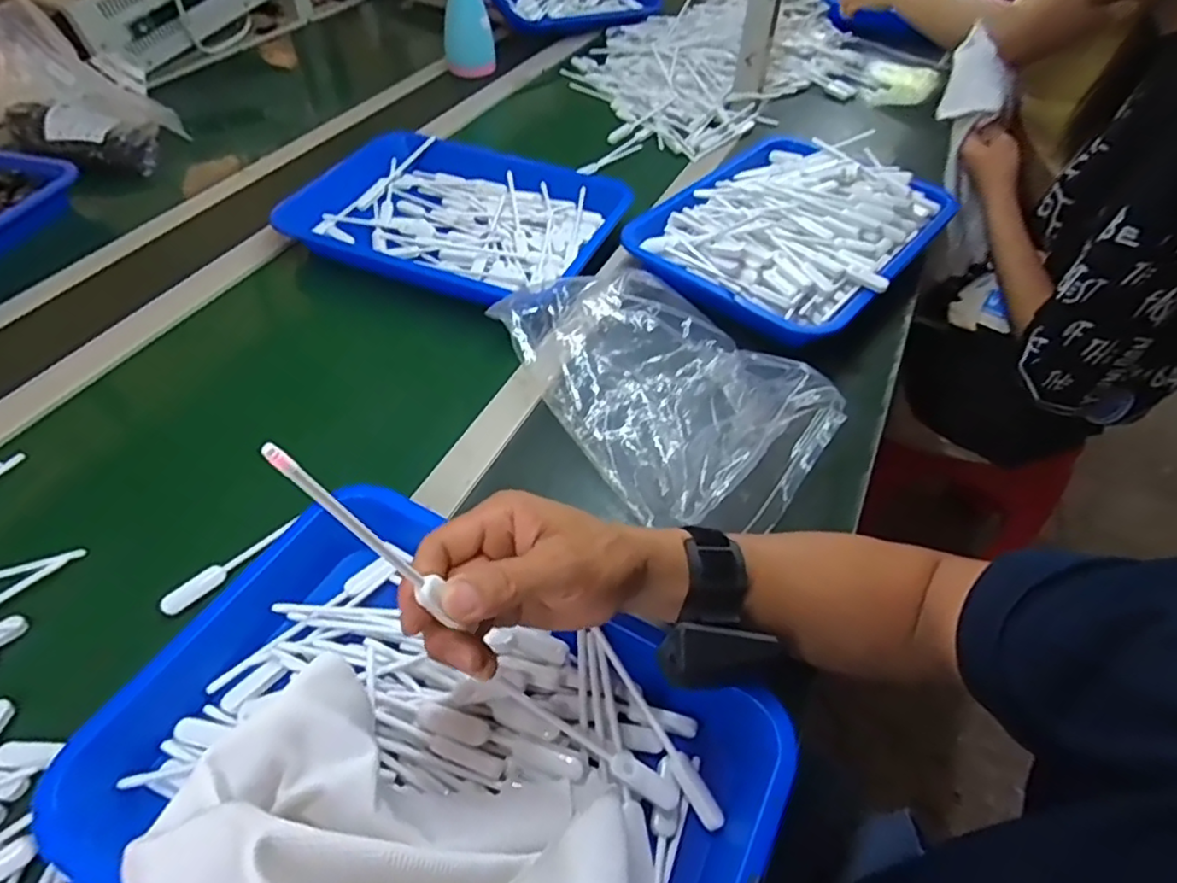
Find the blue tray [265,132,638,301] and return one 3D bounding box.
[{"bbox_3d":[-0.159,-0.270,0.773,0.359,0.037,0.267,21,52,15],"label":"blue tray"}]

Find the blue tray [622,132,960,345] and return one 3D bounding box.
[{"bbox_3d":[0.236,-0.254,0.754,0.270,0.064,0.352,34,58,23],"label":"blue tray"}]

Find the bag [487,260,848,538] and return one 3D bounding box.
[{"bbox_3d":[0.070,-0.061,0.588,0.195,0.060,0.305,-24,54,-21],"label":"bag"}]

